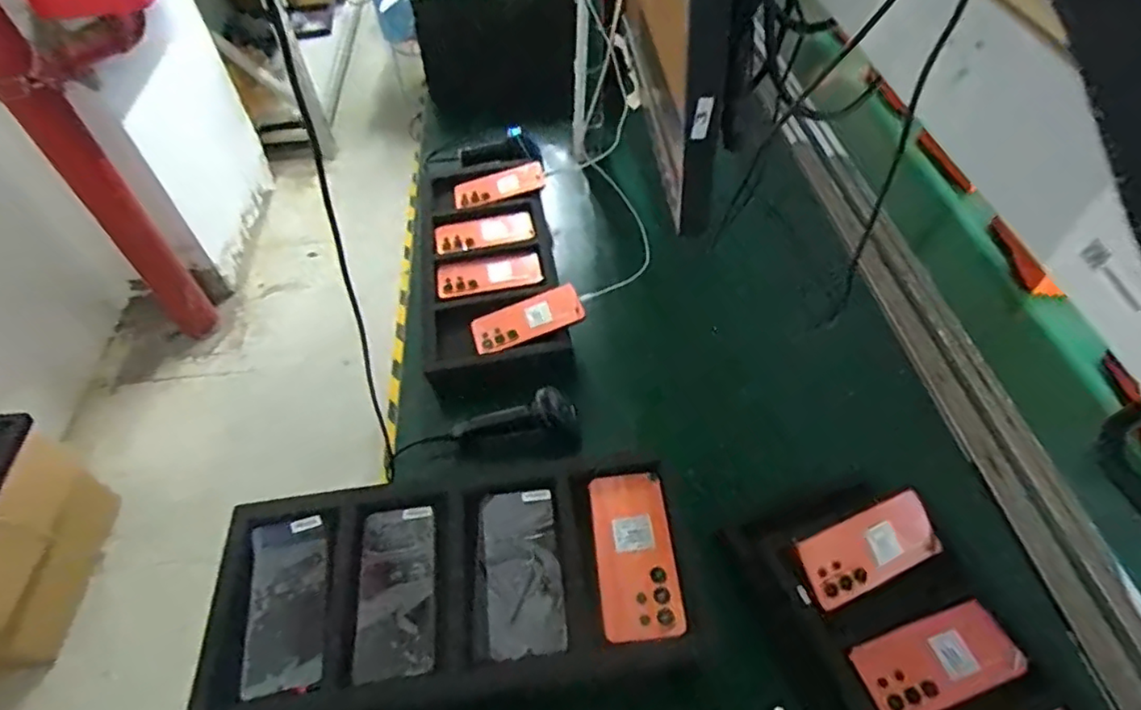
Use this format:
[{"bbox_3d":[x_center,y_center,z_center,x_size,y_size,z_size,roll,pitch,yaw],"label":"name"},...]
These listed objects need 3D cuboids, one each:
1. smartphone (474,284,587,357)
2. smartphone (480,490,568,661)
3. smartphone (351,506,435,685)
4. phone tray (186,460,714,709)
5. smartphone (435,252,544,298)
[{"bbox_3d":[-0.066,-0.056,0.936,0.166,0.012,0.081,-21,55,-3],"label":"smartphone"},{"bbox_3d":[-0.050,0.216,0.620,0.076,0.015,0.164,-7,53,-2],"label":"smartphone"},{"bbox_3d":[-0.176,0.235,0.619,0.074,0.010,0.163,-8,53,-3],"label":"smartphone"},{"bbox_3d":[-0.115,0.240,0.623,0.478,0.047,0.244,-9,53,-3],"label":"phone tray"},{"bbox_3d":[-0.137,-0.139,1.031,0.172,0.018,0.082,-13,53,-7],"label":"smartphone"}]

